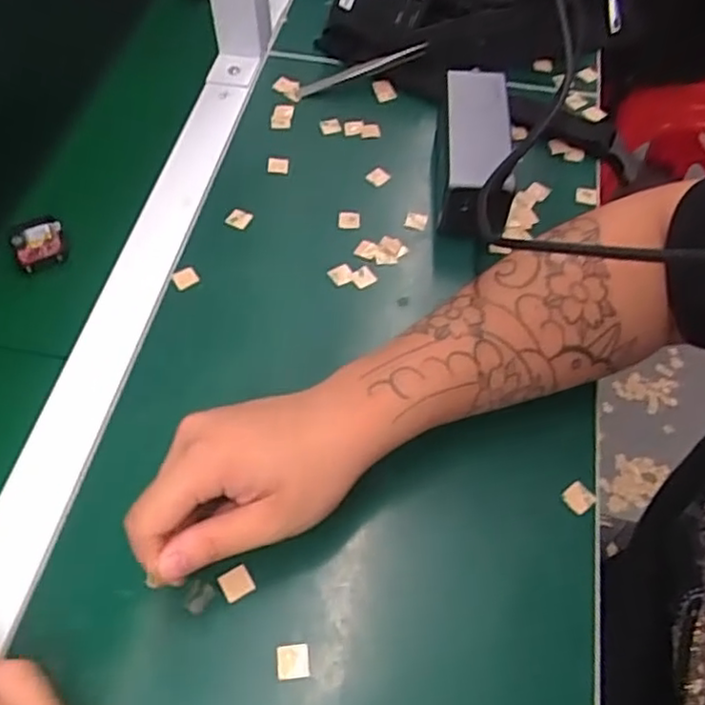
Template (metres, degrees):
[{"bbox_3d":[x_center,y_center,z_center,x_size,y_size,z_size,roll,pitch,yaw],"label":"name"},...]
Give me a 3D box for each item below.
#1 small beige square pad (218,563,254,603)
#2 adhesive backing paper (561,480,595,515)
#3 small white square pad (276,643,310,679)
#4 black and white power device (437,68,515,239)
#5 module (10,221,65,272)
[{"bbox_3d":[-0.063,0.124,0.372,0.016,0.005,0.015,-27,61,-18],"label":"small beige square pad"},{"bbox_3d":[0.133,0.085,0.405,0.015,0.004,0.016,-43,61,-14],"label":"adhesive backing paper"},{"bbox_3d":[-0.030,0.158,0.353,0.016,0.004,0.016,-3,71,-10],"label":"small white square pad"},{"bbox_3d":[0.091,-0.150,0.522,0.050,0.058,0.145,5,56,2],"label":"black and white power device"},{"bbox_3d":[-0.227,-0.077,0.503,0.034,0.016,0.041,-24,60,-17],"label":"module"}]

